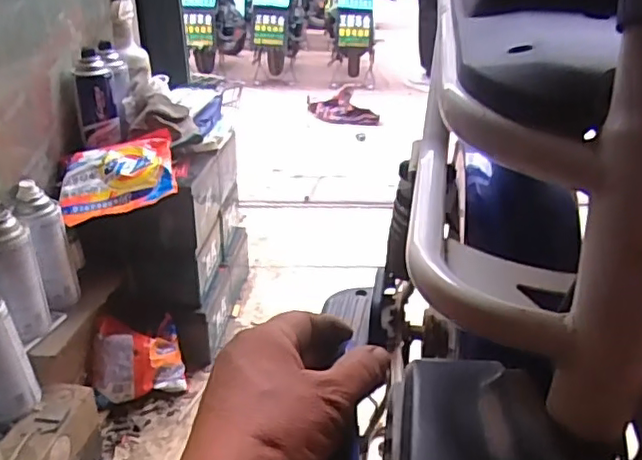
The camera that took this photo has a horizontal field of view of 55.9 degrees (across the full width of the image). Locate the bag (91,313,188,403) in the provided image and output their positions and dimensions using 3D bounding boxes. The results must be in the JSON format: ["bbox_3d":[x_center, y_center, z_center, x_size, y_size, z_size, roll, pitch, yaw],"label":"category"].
[{"bbox_3d":[-0.263,0.190,0.873,0.124,0.096,0.095,-8,28,-17],"label":"bag"}]

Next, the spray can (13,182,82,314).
[{"bbox_3d":[-0.338,0.021,0.756,0.050,0.159,0.061,-15,31,-28],"label":"spray can"}]

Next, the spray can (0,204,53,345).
[{"bbox_3d":[-0.347,0.053,0.686,0.052,0.154,0.046,-14,30,-25],"label":"spray can"}]

